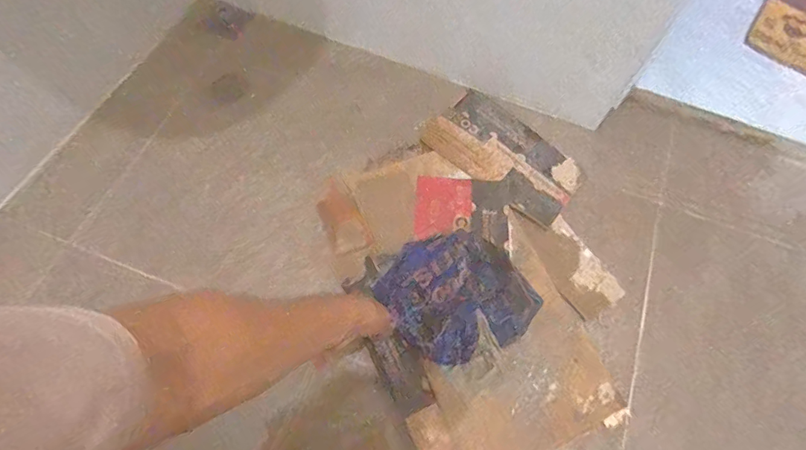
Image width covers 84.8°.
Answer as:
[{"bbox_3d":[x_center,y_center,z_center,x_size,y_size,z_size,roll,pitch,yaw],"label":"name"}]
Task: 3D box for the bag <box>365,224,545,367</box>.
[{"bbox_3d":[0.088,0.112,0.696,0.226,0.058,0.203,38,72,16],"label":"bag"}]

